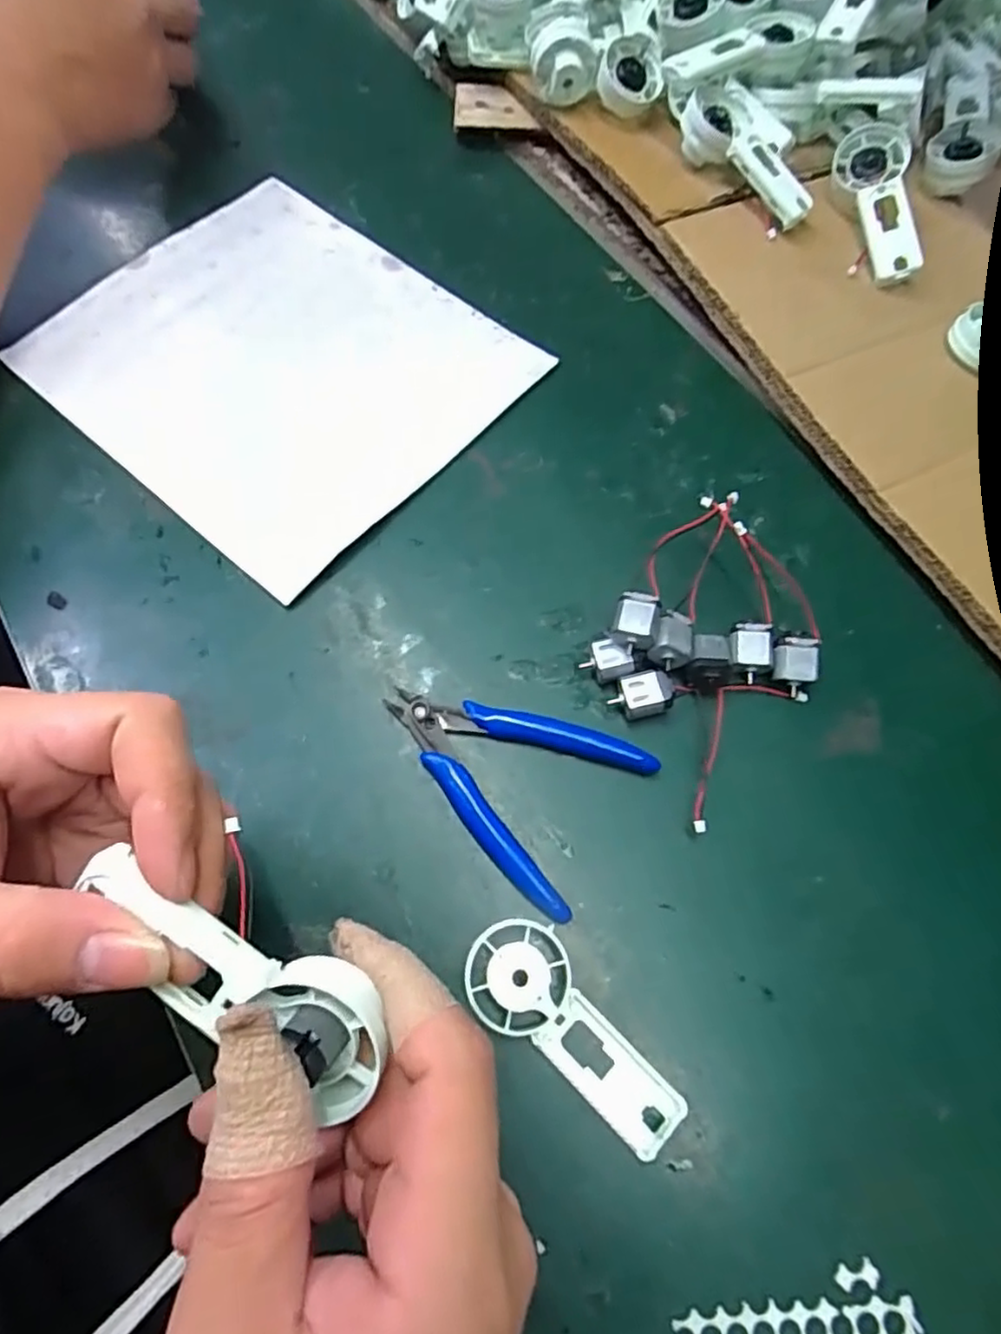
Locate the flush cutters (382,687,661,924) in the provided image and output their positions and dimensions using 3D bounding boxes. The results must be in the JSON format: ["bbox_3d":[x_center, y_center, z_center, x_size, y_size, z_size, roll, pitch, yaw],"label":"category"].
[{"bbox_3d":[-0.001,0.044,0.298,0.113,0.010,0.077,31,71,12],"label":"flush cutters"}]

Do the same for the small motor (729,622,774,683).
[{"bbox_3d":[0.114,-0.006,0.313,0.019,0.017,0.024,3,67,1],"label":"small motor"}]

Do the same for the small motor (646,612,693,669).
[{"bbox_3d":[0.076,-0.011,0.309,0.019,0.015,0.024,23,64,-18],"label":"small motor"}]

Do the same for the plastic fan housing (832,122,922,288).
[{"bbox_3d":[0.225,-0.270,0.399,0.037,0.019,0.095,-6,80,-3],"label":"plastic fan housing"}]

